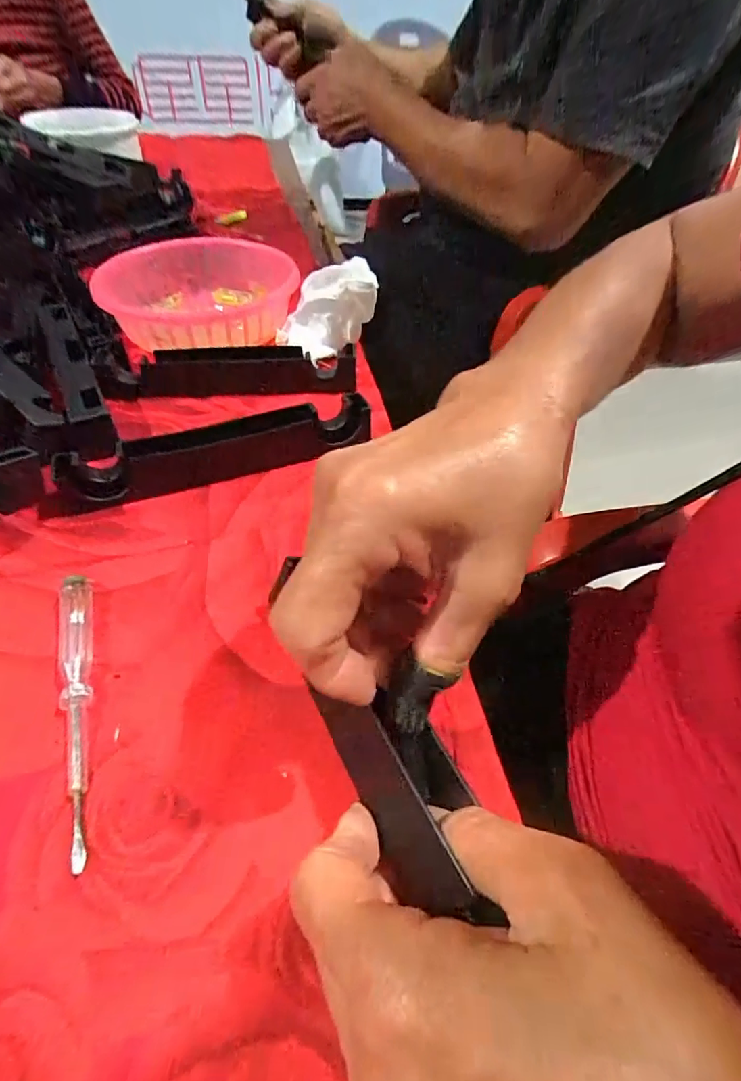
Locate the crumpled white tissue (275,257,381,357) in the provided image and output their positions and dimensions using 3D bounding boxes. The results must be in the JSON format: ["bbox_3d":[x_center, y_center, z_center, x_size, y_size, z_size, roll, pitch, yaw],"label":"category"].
[{"bbox_3d":[-0.038,-0.196,0.426,0.082,0.064,0.052,-4,48,-7],"label":"crumpled white tissue"}]

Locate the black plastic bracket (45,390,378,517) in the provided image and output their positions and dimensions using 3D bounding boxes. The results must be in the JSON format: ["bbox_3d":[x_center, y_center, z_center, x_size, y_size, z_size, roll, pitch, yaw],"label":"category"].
[{"bbox_3d":[-0.101,-0.058,0.325,0.203,0.032,0.028,-14,50,-15],"label":"black plastic bracket"}]

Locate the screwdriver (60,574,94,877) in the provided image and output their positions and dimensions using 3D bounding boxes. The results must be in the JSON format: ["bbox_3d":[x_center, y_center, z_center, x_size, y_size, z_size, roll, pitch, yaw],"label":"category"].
[{"bbox_3d":[-0.131,0.070,0.221,0.014,0.011,0.133,-13,50,-15],"label":"screwdriver"}]

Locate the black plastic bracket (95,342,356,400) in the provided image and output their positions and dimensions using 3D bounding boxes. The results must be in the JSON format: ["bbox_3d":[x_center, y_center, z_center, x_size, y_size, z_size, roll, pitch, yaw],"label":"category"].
[{"bbox_3d":[-0.110,-0.132,0.391,0.194,0.030,0.022,-4,48,-7],"label":"black plastic bracket"}]

